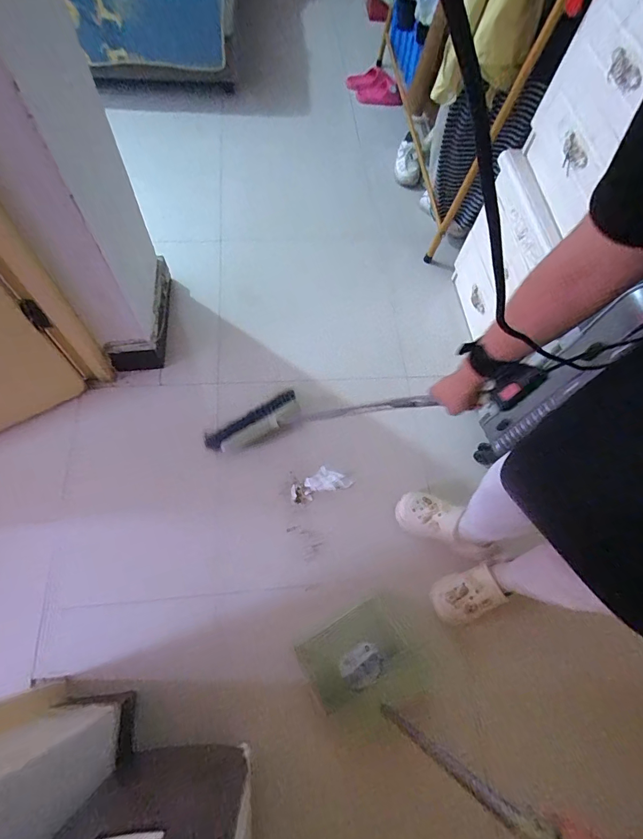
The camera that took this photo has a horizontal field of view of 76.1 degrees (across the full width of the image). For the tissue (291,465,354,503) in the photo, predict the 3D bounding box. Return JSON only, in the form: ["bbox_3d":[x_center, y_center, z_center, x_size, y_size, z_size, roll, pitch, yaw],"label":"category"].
[{"bbox_3d":[-0.003,0.180,1.176,0.176,0.021,0.076,-17,68,-13],"label":"tissue"}]

